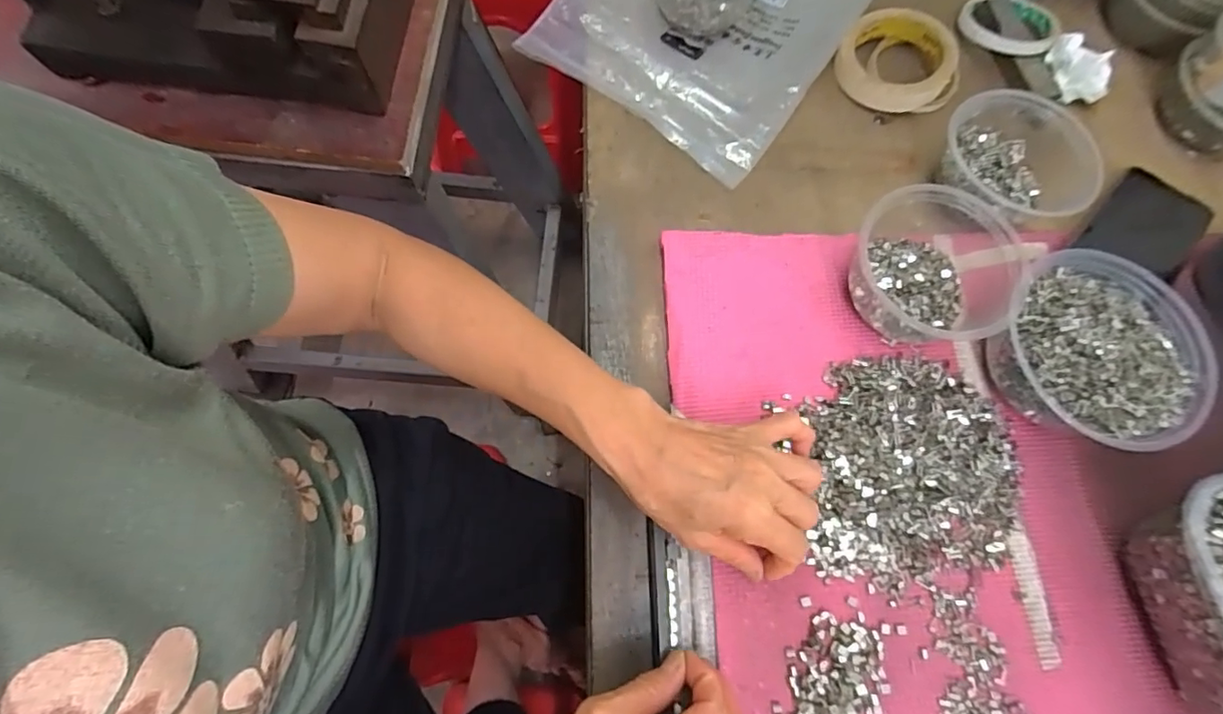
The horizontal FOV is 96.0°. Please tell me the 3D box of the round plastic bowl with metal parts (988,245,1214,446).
[{"bbox_3d":[0.340,-0.003,0.387,0.126,0.054,0.134,1,72,-4],"label":"round plastic bowl with metal parts"}]

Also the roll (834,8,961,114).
[{"bbox_3d":[0.256,-0.268,0.499,0.093,0.035,0.093,1,72,-4],"label":"roll"}]

